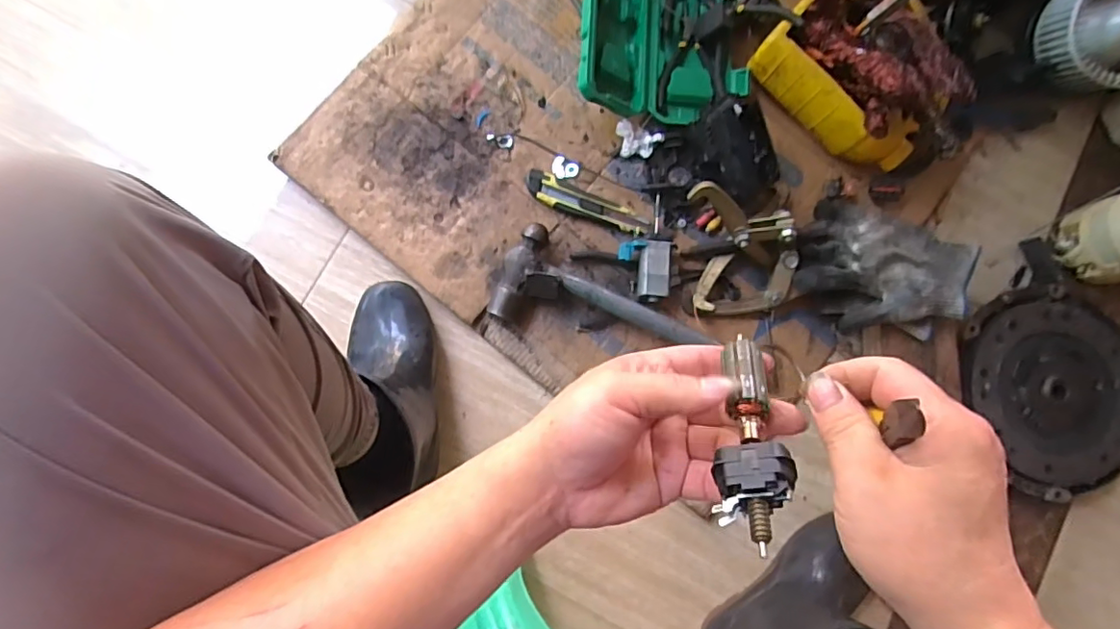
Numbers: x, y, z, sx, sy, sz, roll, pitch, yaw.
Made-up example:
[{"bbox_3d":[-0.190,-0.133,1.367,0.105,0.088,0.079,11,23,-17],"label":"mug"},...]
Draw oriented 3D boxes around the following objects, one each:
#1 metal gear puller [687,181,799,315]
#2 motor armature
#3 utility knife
[{"bbox_3d":[0.213,-0.074,0.655,0.121,0.101,0.134,-9,82,-4],"label":"metal gear puller"},{"bbox_3d":[0.094,0.055,0.279,0.028,0.021,0.114,13,47,-1],"label":"motor armature"},{"bbox_3d":[0.035,-0.135,0.705,0.161,0.020,0.037,24,81,1],"label":"utility knife"}]

